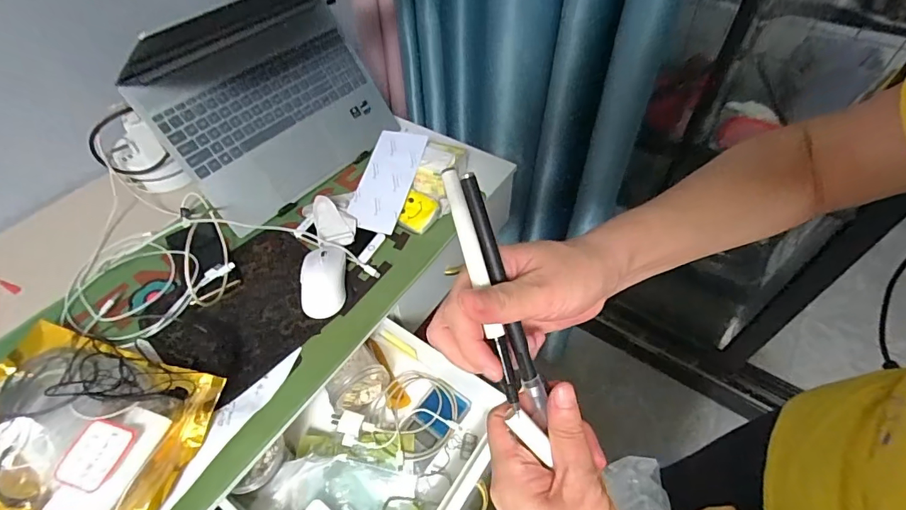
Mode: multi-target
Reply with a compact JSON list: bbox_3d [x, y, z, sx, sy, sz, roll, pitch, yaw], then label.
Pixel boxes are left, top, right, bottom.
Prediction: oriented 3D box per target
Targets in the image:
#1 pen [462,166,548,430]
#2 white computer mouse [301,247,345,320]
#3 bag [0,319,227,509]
[{"bbox_3d":[0.029,0.026,0.239,0.011,0.008,0.142,-18,96,-12],"label":"pen"},{"bbox_3d":[-0.181,0.035,0.626,0.057,0.028,0.106,-6,52,-2],"label":"white computer mouse"},{"bbox_3d":[-0.435,0.193,0.507,0.298,0.042,0.194,12,53,12],"label":"bag"}]

